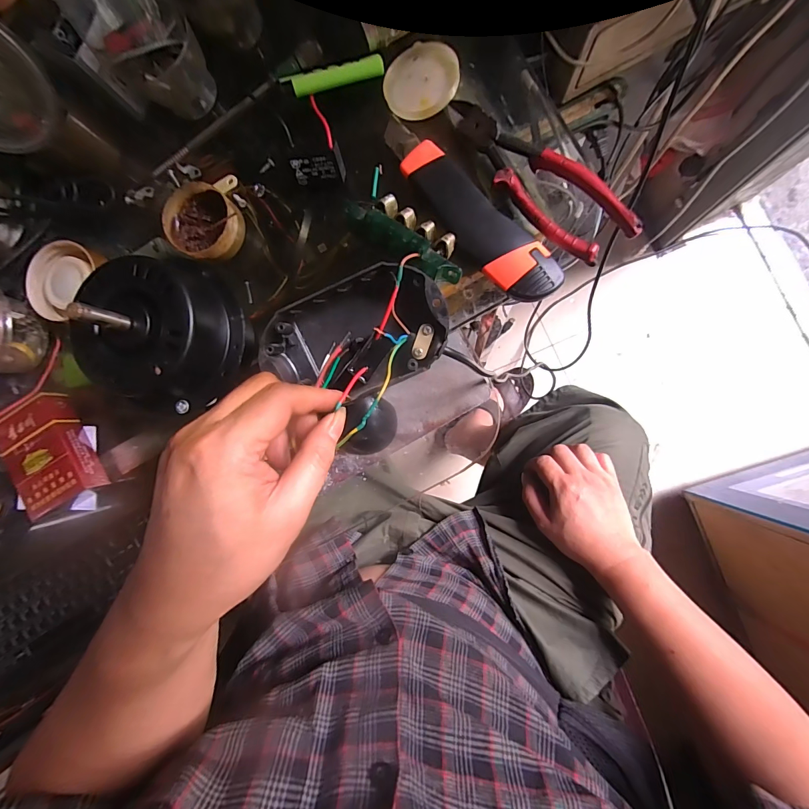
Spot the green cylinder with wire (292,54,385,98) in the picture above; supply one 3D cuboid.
[{"bbox_3d":[-0.049,-0.244,0.284,0.068,0.011,0.011,-20,86,-5],"label":"green cylinder with wire"}]

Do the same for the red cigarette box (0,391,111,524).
[{"bbox_3d":[-0.286,0.040,0.307,0.055,0.025,0.085,-32,84,6],"label":"red cigarette box"}]

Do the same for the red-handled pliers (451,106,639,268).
[{"bbox_3d":[0.088,-0.159,0.262,0.044,0.016,0.155,-45,83,5],"label":"red-handled pliers"}]

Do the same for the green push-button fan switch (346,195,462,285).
[{"bbox_3d":[0.005,-0.115,0.261,0.084,0.028,0.035,37,94,7],"label":"green push-button fan switch"}]

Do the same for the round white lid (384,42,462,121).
[{"bbox_3d":[0.012,-0.241,0.283,0.054,0.007,0.057,0,89,8],"label":"round white lid"}]

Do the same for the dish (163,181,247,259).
[{"bbox_3d":[-0.159,-0.143,0.301,0.060,0.022,0.053,30,93,8],"label":"dish"}]

